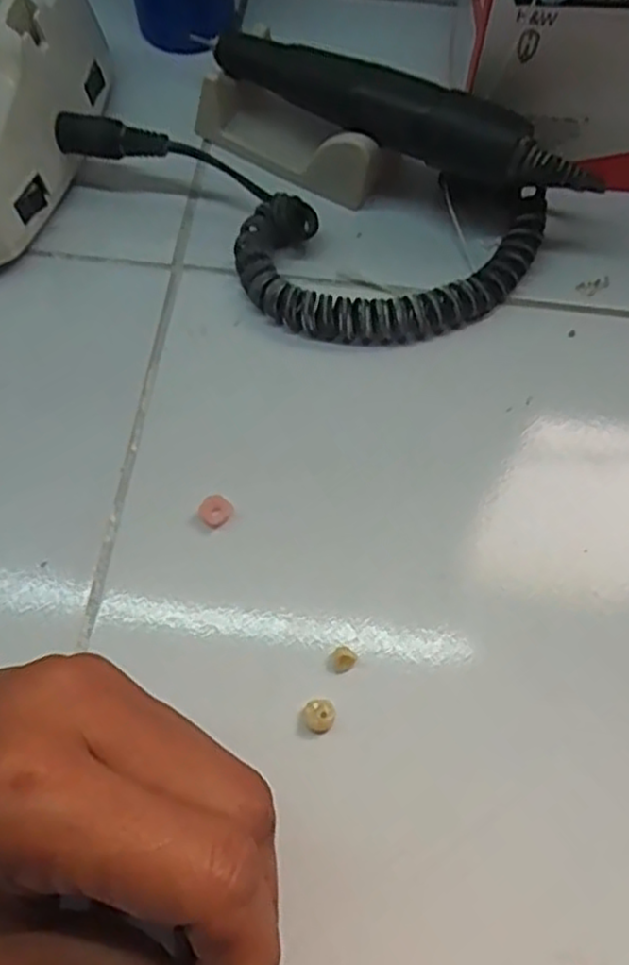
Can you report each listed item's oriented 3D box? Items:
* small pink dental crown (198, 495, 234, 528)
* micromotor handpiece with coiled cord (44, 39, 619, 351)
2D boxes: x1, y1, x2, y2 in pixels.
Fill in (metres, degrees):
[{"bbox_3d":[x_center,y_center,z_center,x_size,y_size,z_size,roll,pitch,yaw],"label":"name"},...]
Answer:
[{"bbox_3d":[-0.036,0.011,0.265,0.012,0.007,0.009,-34,71,-14],"label":"small pink dental crown"},{"bbox_3d":[0.000,-0.134,0.305,0.189,0.051,0.121,37,71,14],"label":"micromotor handpiece with coiled cord"}]

